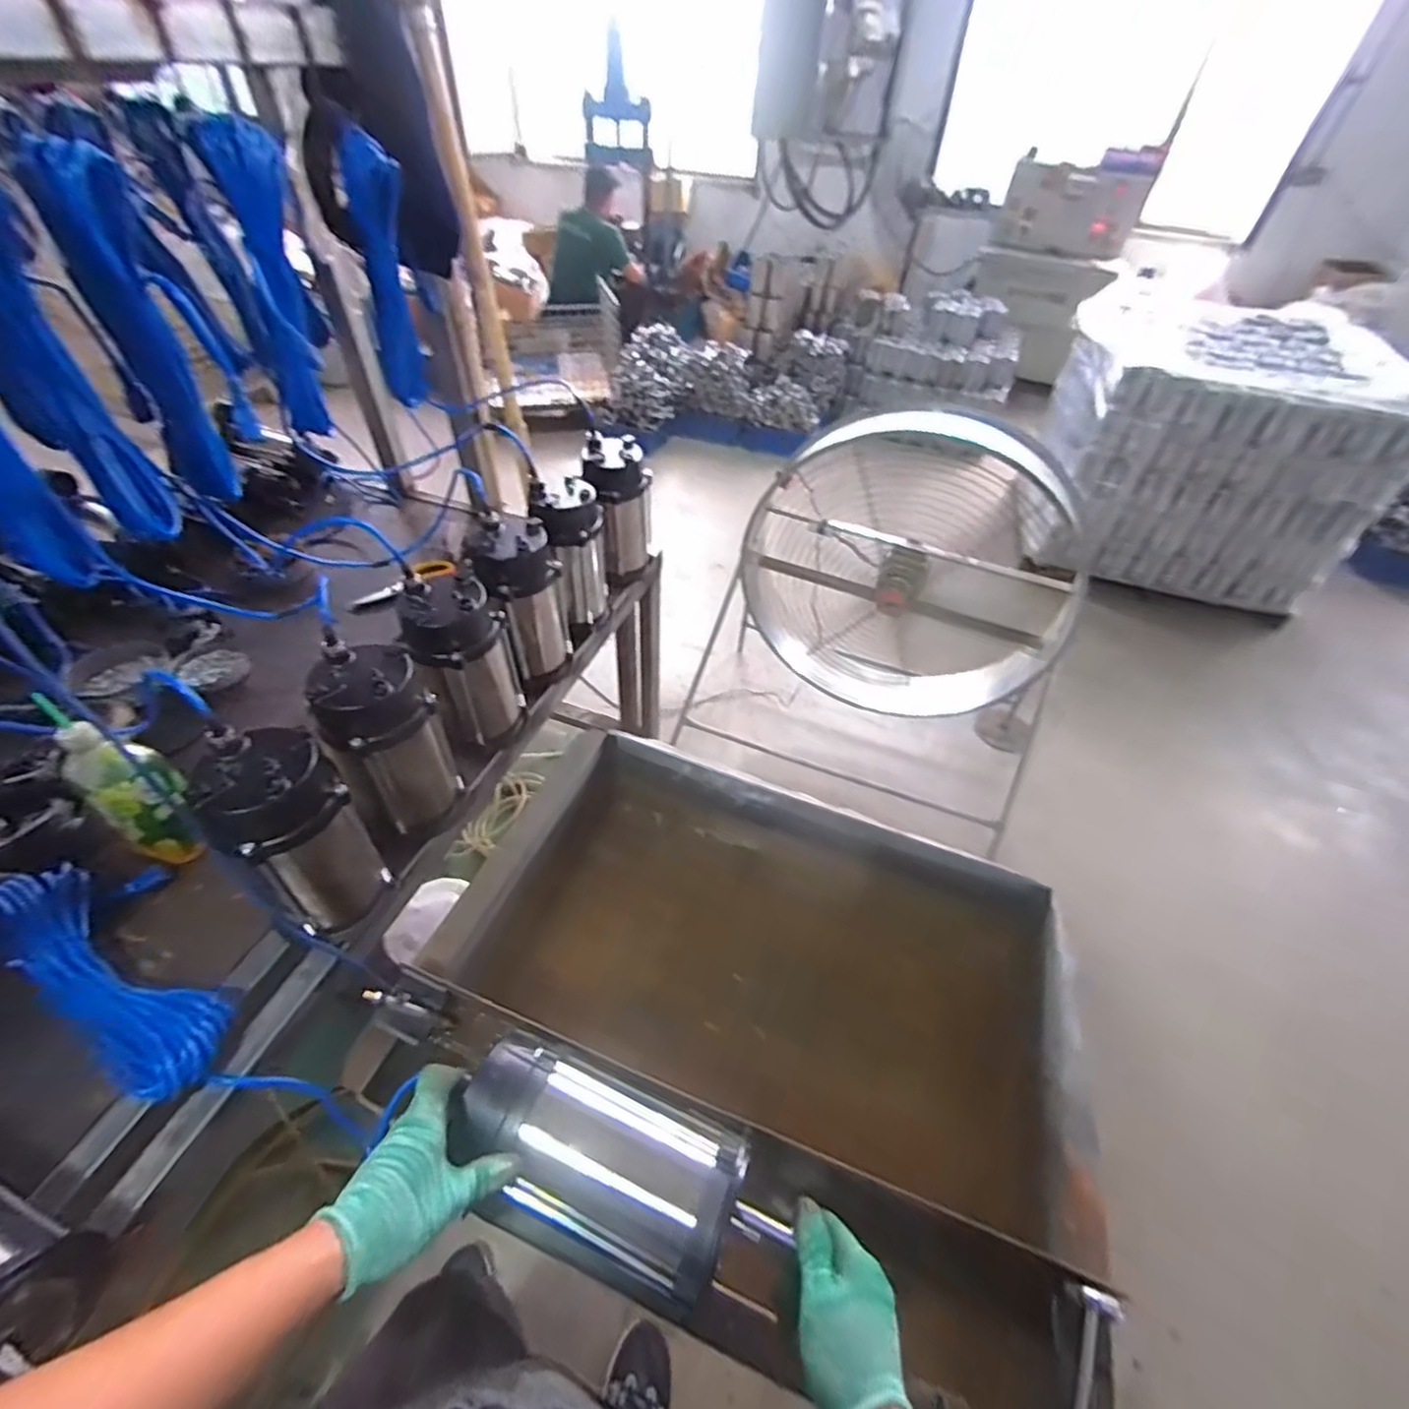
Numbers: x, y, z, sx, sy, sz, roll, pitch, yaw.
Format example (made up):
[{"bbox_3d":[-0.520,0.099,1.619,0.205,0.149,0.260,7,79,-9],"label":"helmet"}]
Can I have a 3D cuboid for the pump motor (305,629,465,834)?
[{"bbox_3d":[-0.401,0.049,0.783,0.108,0.238,0.117,31,52,23],"label":"pump motor"}]

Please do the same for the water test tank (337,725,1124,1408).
[{"bbox_3d":[0.058,0.393,0.813,0.767,0.271,0.600,18,48,13],"label":"water test tank"}]

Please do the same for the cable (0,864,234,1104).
[{"bbox_3d":[-0.669,0.294,0.668,0.355,0.039,0.102,25,50,19],"label":"cable"}]

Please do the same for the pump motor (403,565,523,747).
[{"bbox_3d":[-0.345,-0.055,0.888,0.129,0.238,0.114,-16,50,-18],"label":"pump motor"}]

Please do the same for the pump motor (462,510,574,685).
[{"bbox_3d":[-0.293,-0.161,0.992,0.128,0.251,0.110,-16,50,-18],"label":"pump motor"}]

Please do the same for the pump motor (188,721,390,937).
[{"bbox_3d":[-0.448,0.145,0.688,0.106,0.258,0.110,-32,56,-29],"label":"pump motor"}]

